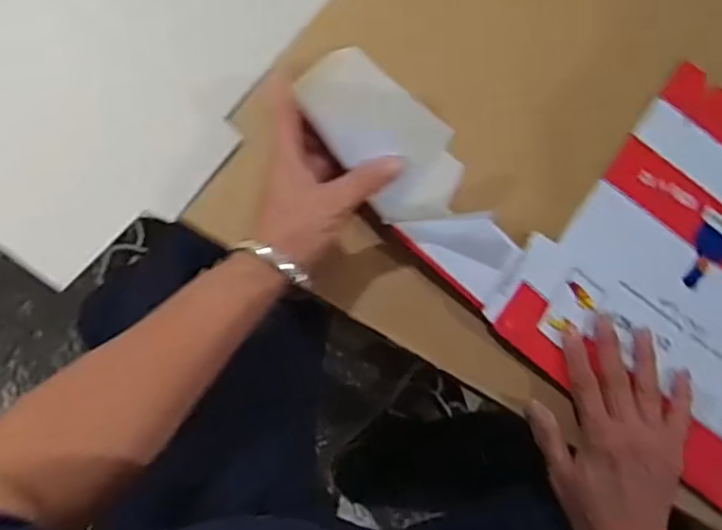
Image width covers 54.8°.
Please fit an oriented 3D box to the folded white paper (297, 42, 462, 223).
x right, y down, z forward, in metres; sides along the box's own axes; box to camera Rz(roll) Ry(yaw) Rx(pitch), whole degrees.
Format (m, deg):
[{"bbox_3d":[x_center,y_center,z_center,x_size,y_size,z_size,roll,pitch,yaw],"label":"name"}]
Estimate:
[{"bbox_3d":[0.018,-0.099,0.522,0.081,0.024,0.142,-39,85,-8],"label":"folded white paper"}]

